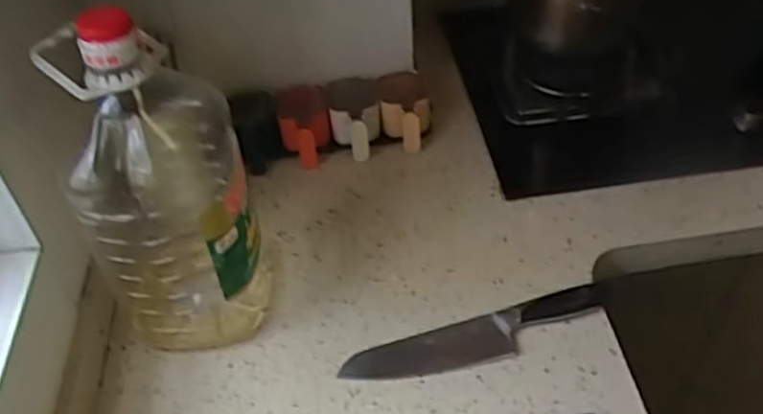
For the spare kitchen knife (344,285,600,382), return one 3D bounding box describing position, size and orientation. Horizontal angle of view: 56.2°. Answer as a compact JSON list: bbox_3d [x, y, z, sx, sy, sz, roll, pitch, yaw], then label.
[{"bbox_3d":[0.095,0.132,0.721,0.269,0.015,0.057,-15,45,-8],"label":"spare kitchen knife"}]

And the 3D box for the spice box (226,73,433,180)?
[{"bbox_3d":[-0.061,-0.115,0.931,0.247,0.093,0.092,-8,45,-2],"label":"spice box"}]

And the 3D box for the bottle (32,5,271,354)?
[{"bbox_3d":[-0.201,-0.022,0.674,0.135,0.343,0.153,-13,45,-6],"label":"bottle"}]

